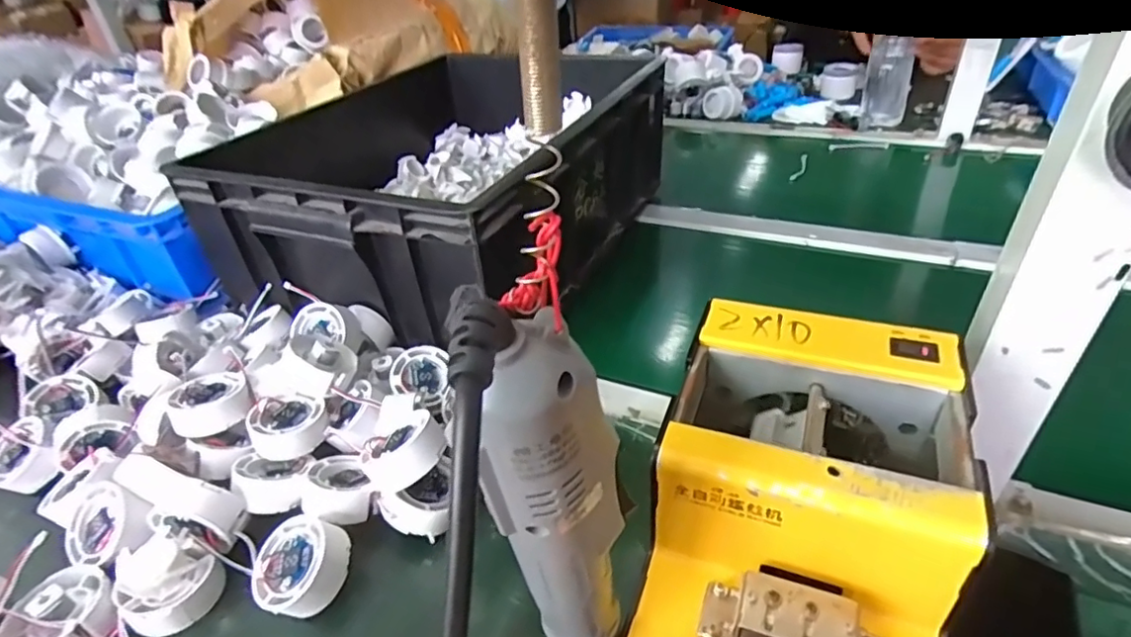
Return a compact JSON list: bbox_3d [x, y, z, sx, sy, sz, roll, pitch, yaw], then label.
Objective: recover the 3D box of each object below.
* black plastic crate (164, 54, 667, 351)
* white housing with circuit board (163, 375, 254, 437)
[{"bbox_3d":[-0.132,-0.167,0.685,0.375,0.156,0.464,12,39,23],"label":"black plastic crate"},{"bbox_3d":[-0.270,0.063,0.450,0.054,0.027,0.048,-24,40,-23],"label":"white housing with circuit board"}]

